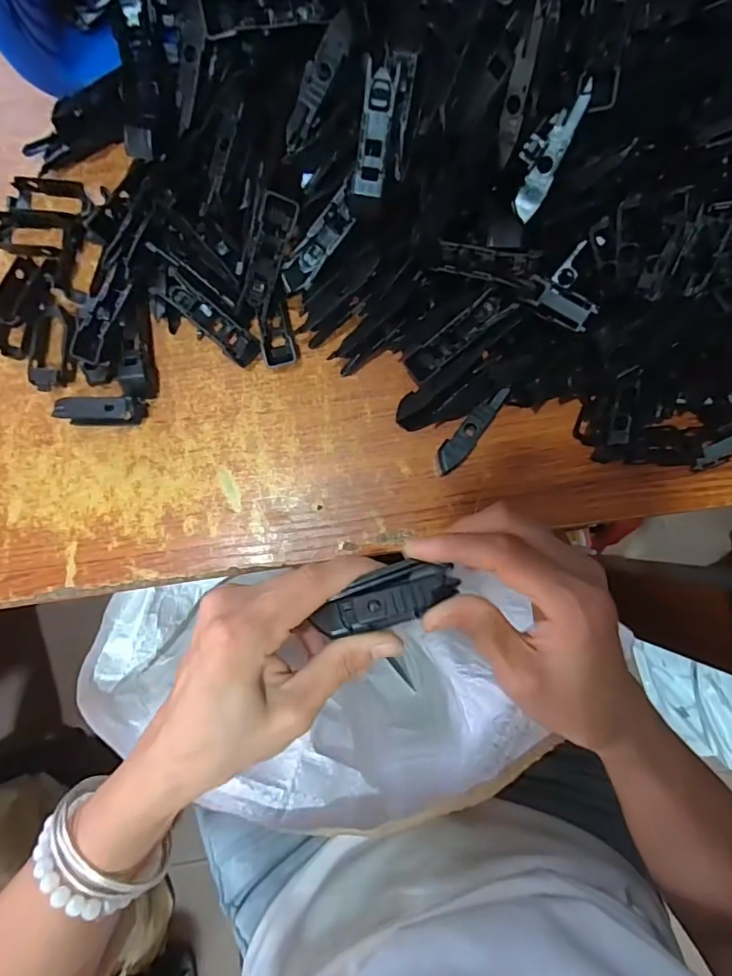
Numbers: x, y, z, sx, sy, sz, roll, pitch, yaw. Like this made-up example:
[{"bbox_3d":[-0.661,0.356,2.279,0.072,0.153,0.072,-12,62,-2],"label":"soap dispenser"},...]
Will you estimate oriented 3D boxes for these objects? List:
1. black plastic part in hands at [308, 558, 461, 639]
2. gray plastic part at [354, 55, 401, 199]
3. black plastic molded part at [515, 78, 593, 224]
[{"bbox_3d":[0.008,0.048,0.222,0.062,0.008,0.024,-20,87,0],"label":"black plastic part in hands"},{"bbox_3d":[0.005,-0.175,0.251,0.016,0.005,0.056,8,109,0],"label":"gray plastic part"},{"bbox_3d":[0.090,-0.168,0.256,0.019,0.007,0.062,25,110,1],"label":"black plastic molded part"}]

